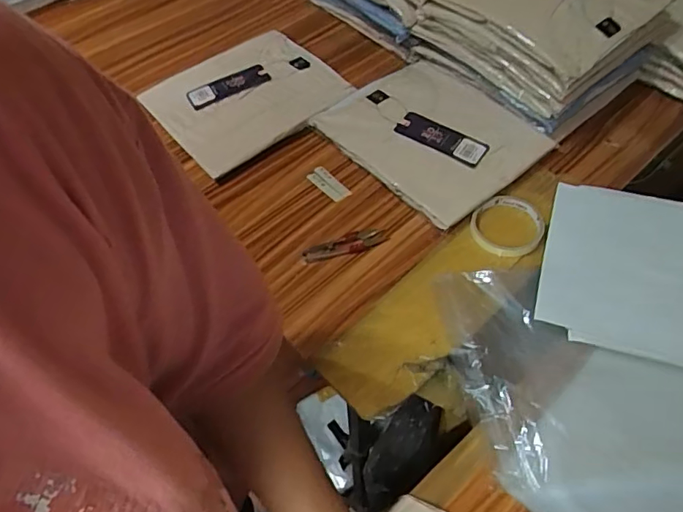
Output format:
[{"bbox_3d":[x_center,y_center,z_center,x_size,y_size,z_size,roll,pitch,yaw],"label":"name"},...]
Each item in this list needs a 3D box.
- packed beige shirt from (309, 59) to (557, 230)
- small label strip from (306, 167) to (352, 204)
[{"bbox_3d":[0.121,-0.166,0.693,0.214,0.033,0.256,-38,62,-23],"label":"packed beige shirt"},{"bbox_3d":[-0.017,-0.094,0.669,0.027,0.004,0.063,-38,62,-23],"label":"small label strip"}]

